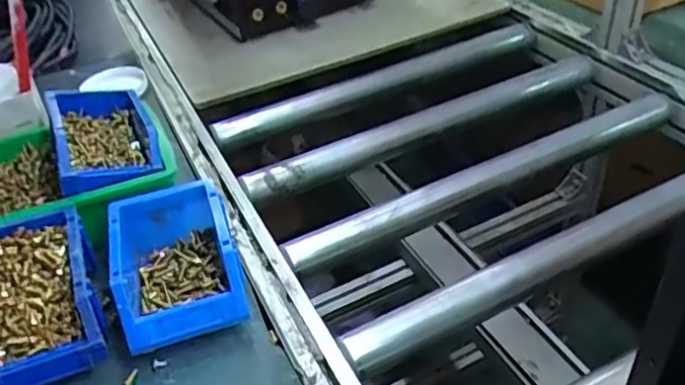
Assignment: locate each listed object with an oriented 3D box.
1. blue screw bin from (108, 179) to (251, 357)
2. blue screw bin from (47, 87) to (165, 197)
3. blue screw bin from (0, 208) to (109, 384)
[{"bbox_3d":[-0.161,0.072,0.589,0.113,0.082,0.159,-16,40,-11],"label":"blue screw bin"},{"bbox_3d":[-0.274,-0.070,0.689,0.101,0.081,0.181,-17,40,-12],"label":"blue screw bin"},{"bbox_3d":[-0.281,0.102,0.557,0.100,0.088,0.162,-19,41,-15],"label":"blue screw bin"}]

